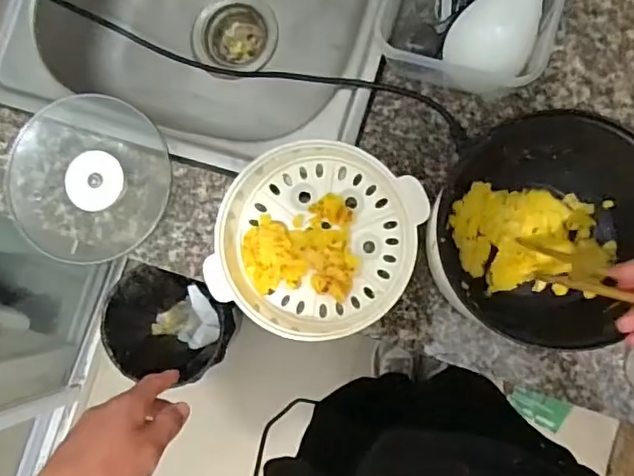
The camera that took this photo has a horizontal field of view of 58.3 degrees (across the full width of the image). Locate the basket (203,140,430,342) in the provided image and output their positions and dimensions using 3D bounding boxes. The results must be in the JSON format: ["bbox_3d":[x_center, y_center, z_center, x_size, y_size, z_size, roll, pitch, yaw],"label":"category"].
[{"bbox_3d":[-0.001,0.002,0.513,0.168,0.069,0.164,0,85,6],"label":"basket"}]

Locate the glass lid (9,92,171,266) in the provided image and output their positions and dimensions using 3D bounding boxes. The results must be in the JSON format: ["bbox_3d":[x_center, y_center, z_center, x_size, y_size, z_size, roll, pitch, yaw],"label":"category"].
[{"bbox_3d":[-0.230,-0.059,0.567,0.157,0.029,0.159,0,85,6],"label":"glass lid"}]

